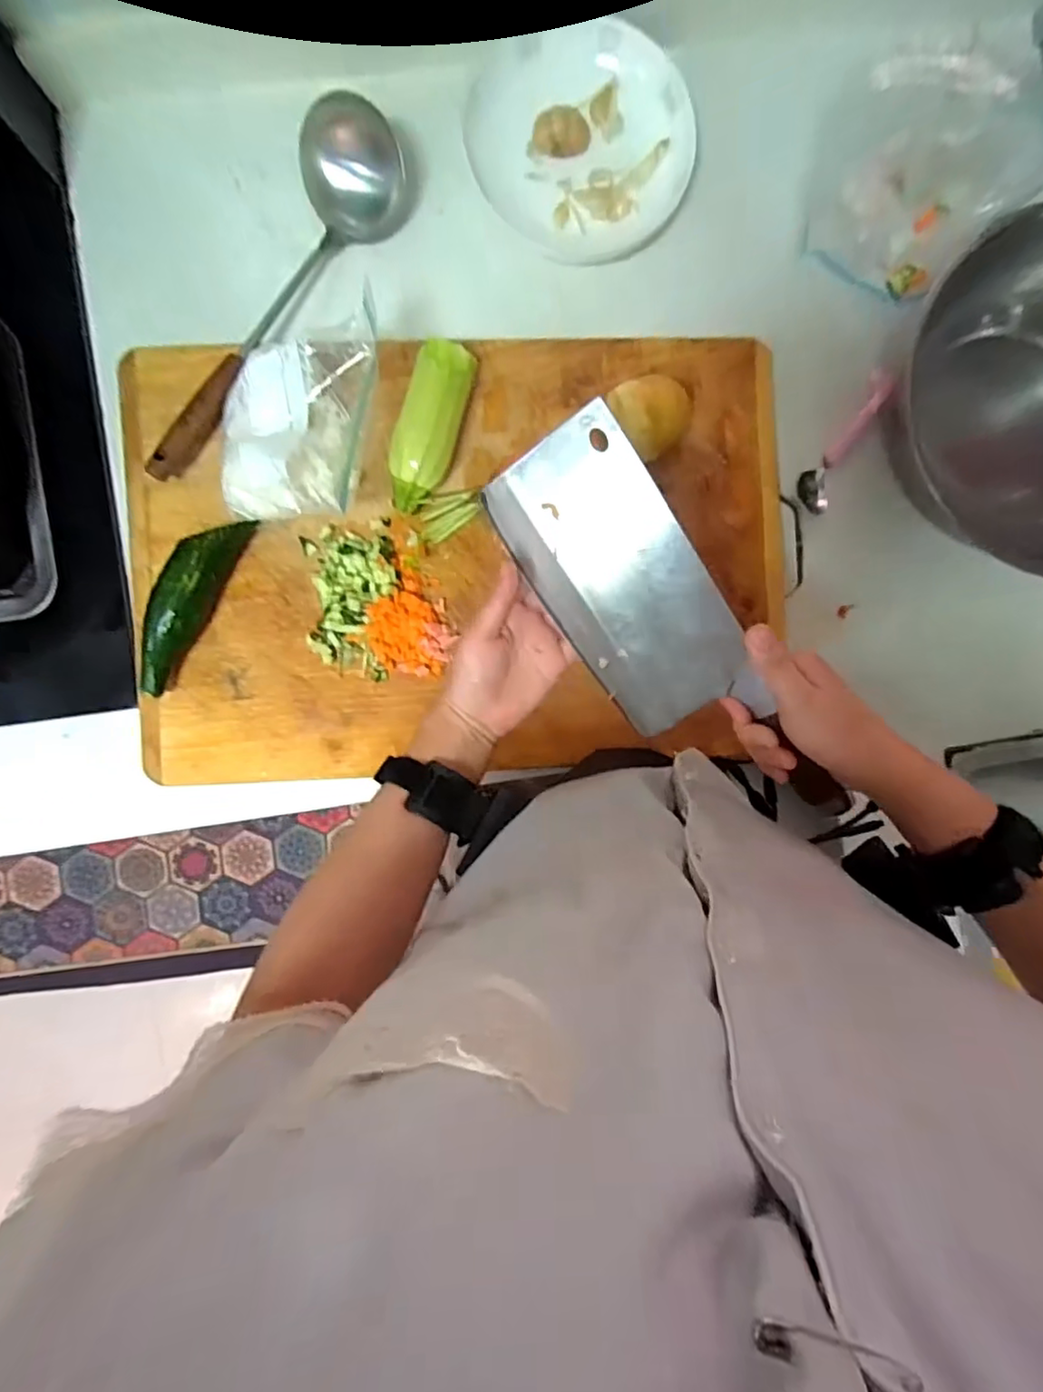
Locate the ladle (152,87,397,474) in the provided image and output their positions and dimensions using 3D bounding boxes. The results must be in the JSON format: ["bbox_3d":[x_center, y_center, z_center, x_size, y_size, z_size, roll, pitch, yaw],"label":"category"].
[{"bbox_3d":[-0.213,-0.322,0.502,0.084,0.061,0.328,34,90,-3],"label":"ladle"}]

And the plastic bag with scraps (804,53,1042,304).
[{"bbox_3d":[0.305,-0.409,0.483,0.150,0.136,0.088,23,90,-3],"label":"plastic bag with scraps"}]

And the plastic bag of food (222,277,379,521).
[{"bbox_3d":[-0.167,-0.213,0.457,0.118,0.078,0.156,10,91,-3],"label":"plastic bag of food"}]

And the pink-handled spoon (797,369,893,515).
[{"bbox_3d":[0.288,-0.227,0.545,0.032,0.015,0.131,30,90,-3],"label":"pink-handled spoon"}]

